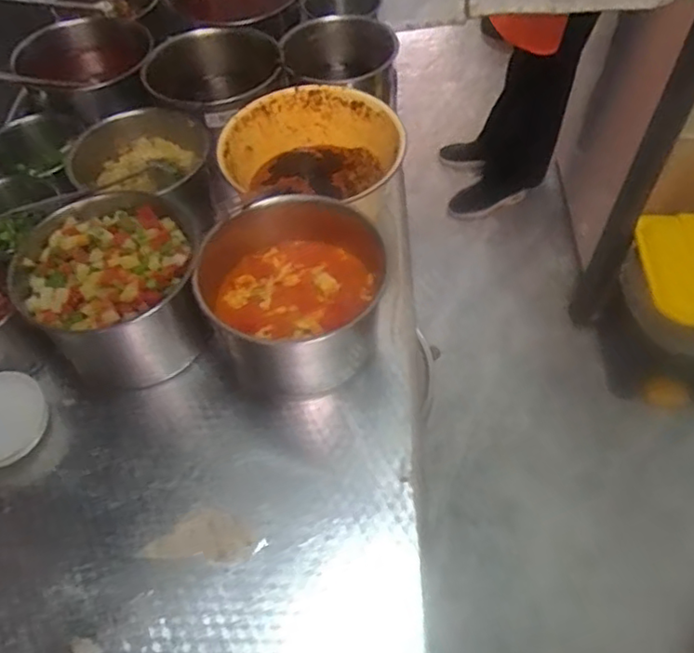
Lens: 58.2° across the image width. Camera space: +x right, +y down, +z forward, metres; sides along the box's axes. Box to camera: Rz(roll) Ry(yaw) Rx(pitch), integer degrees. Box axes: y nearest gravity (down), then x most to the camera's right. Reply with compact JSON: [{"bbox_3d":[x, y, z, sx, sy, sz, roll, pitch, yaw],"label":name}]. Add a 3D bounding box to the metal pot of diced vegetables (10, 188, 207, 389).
[{"bbox_3d":[-0.220,-0.034,0.603,0.159,0.109,0.153,-1,55,2],"label":"metal pot of diced vegetables"}]

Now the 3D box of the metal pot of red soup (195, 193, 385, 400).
[{"bbox_3d":[-0.049,-0.026,0.597,0.154,0.100,0.165,-1,55,2],"label":"metal pot of red soup"}]

